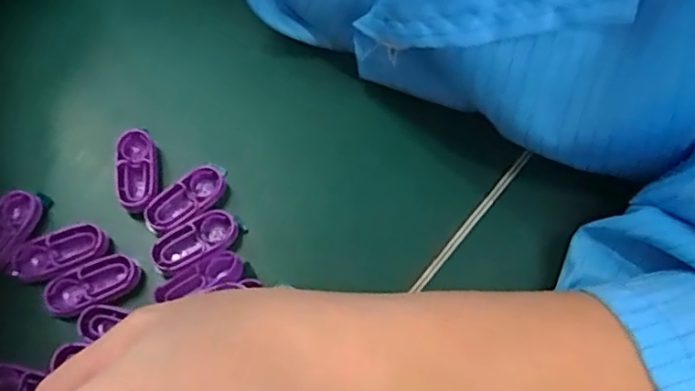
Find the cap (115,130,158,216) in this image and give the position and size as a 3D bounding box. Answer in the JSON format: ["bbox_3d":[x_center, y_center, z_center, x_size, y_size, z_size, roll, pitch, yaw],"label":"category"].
[{"bbox_3d":[-0.084,-0.010,0.244,0.016,0.004,0.034,-8,72,-4],"label":"cap"}]

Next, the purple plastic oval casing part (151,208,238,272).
[{"bbox_3d":[-0.059,0.017,0.236,0.032,0.004,0.017,-32,75,-12],"label":"purple plastic oval casing part"}]

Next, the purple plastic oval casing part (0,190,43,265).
[{"bbox_3d":[-0.131,0.013,0.234,0.014,0.006,0.034,24,60,7],"label":"purple plastic oval casing part"}]

